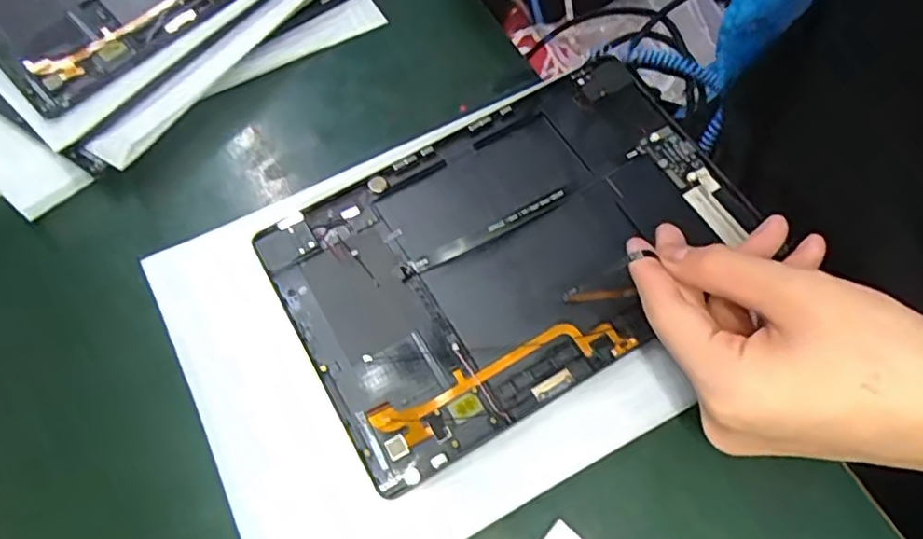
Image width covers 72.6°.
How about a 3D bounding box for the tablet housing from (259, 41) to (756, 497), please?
[{"bbox_3d":[0.028,-0.013,0.331,0.233,0.008,0.153,-29,68,-11],"label":"tablet housing"}]

